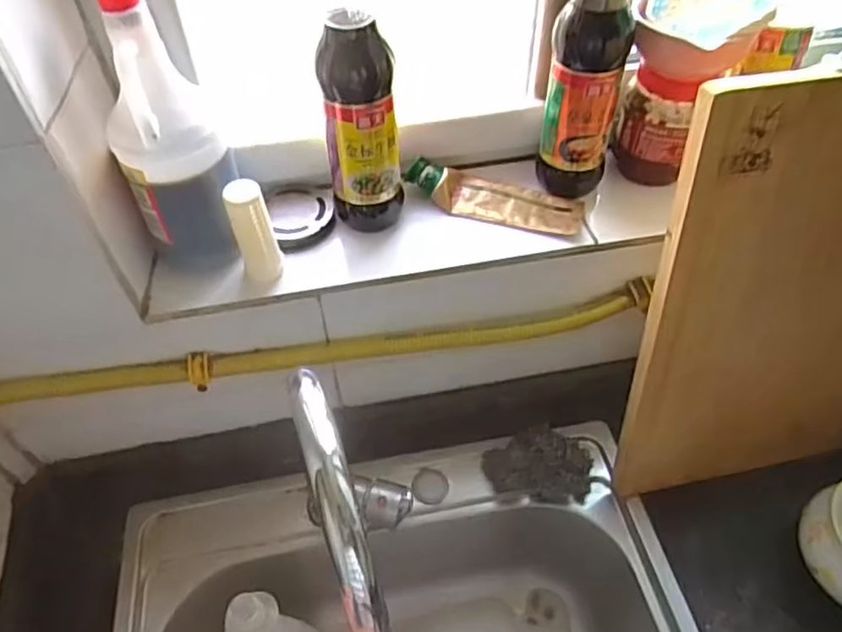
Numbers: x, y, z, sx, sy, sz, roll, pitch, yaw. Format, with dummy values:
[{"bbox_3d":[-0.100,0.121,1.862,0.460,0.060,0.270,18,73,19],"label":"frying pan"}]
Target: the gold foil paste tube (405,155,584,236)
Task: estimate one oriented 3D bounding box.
[{"bbox_3d":[0.072,-0.120,0.604,0.162,0.032,0.060,12,51,11],"label":"gold foil paste tube"}]

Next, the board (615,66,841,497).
[{"bbox_3d":[0.350,-0.005,0.568,0.312,0.431,0.020,-10,39,-9],"label":"board"}]

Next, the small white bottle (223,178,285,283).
[{"bbox_3d":[-0.135,-0.068,0.523,0.032,0.084,0.029,-15,51,-11],"label":"small white bottle"}]

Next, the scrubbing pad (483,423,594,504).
[{"bbox_3d":[0.130,0.159,0.693,0.116,0.038,0.072,4,50,4],"label":"scrubbing pad"}]

